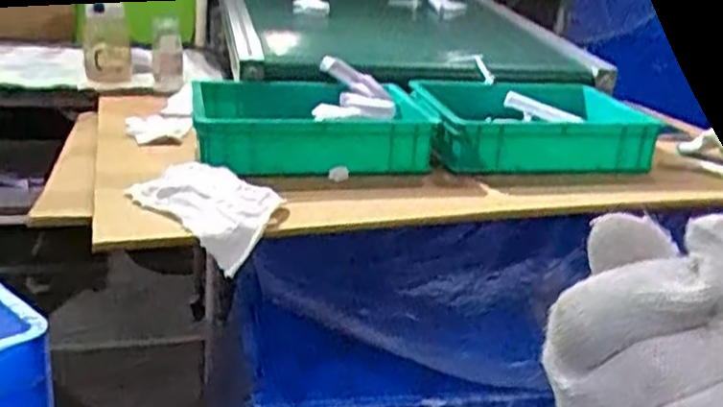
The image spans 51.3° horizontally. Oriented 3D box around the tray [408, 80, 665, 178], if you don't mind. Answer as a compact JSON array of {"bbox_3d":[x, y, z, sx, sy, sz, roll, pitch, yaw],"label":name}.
[{"bbox_3d":[0.259,-0.126,1.226,0.346,0.081,0.283,1,21,-8],"label":"tray"}]

